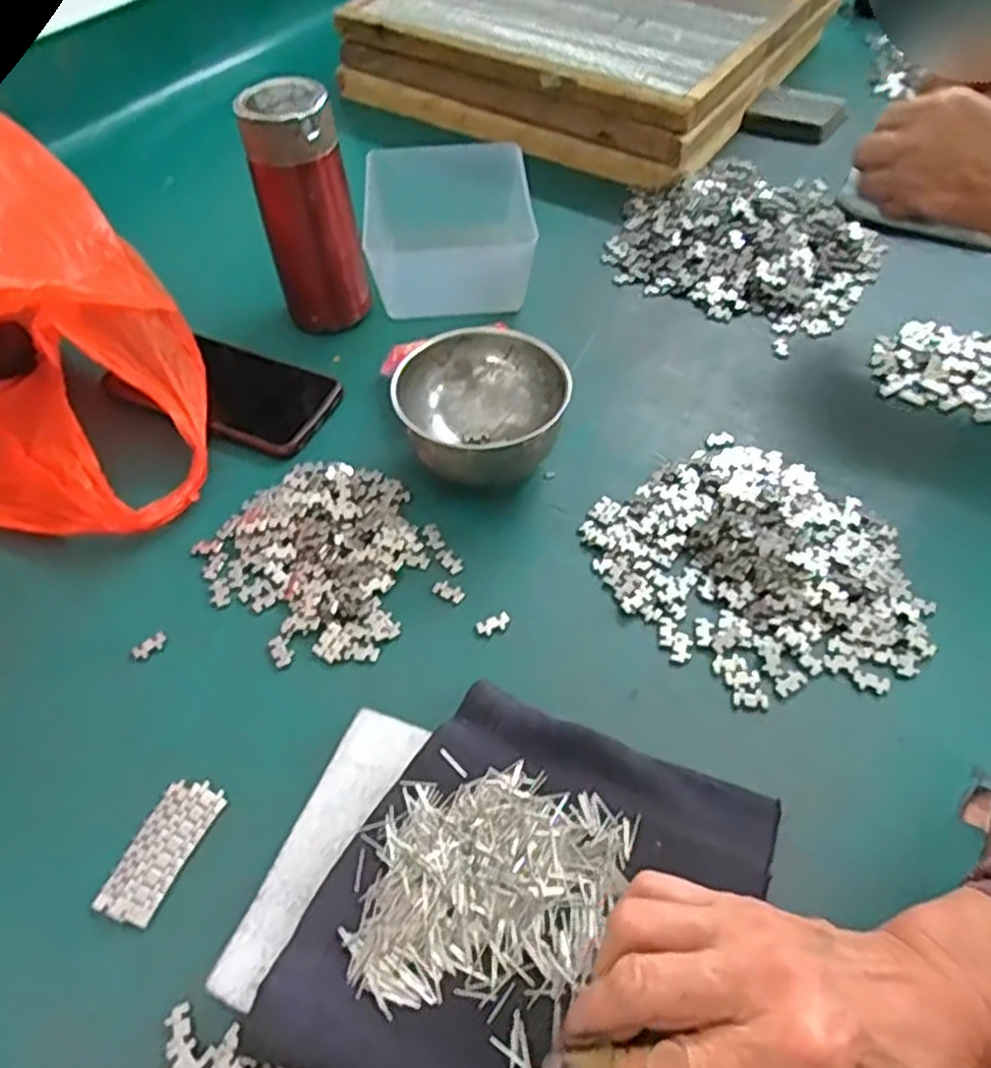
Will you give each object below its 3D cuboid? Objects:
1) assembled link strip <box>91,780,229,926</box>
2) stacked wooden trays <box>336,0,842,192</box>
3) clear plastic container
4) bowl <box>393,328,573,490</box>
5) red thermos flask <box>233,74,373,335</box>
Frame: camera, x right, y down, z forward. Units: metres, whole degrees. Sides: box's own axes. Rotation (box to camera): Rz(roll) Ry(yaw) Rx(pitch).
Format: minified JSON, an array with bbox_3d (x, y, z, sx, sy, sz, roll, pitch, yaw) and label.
[{"bbox_3d":[-0.159,0.148,0.369,0.029,0.005,0.064,19,55,14],"label":"assembled link strip"},{"bbox_3d":[0.108,-0.544,0.843,0.403,0.092,0.382,29,58,20],"label":"stacked wooden trays"},{"bbox_3d":[-0.037,-0.254,0.632,0.132,0.065,0.143,-3,53,-2],"label":"clear plastic container"},{"bbox_3d":[-0.011,-0.078,0.505,0.104,0.058,0.104,12,54,9],"label":"bowl"},{"bbox_3d":[-0.134,-0.235,0.562,0.068,0.158,0.064,-7,53,-5],"label":"red thermos flask"}]

